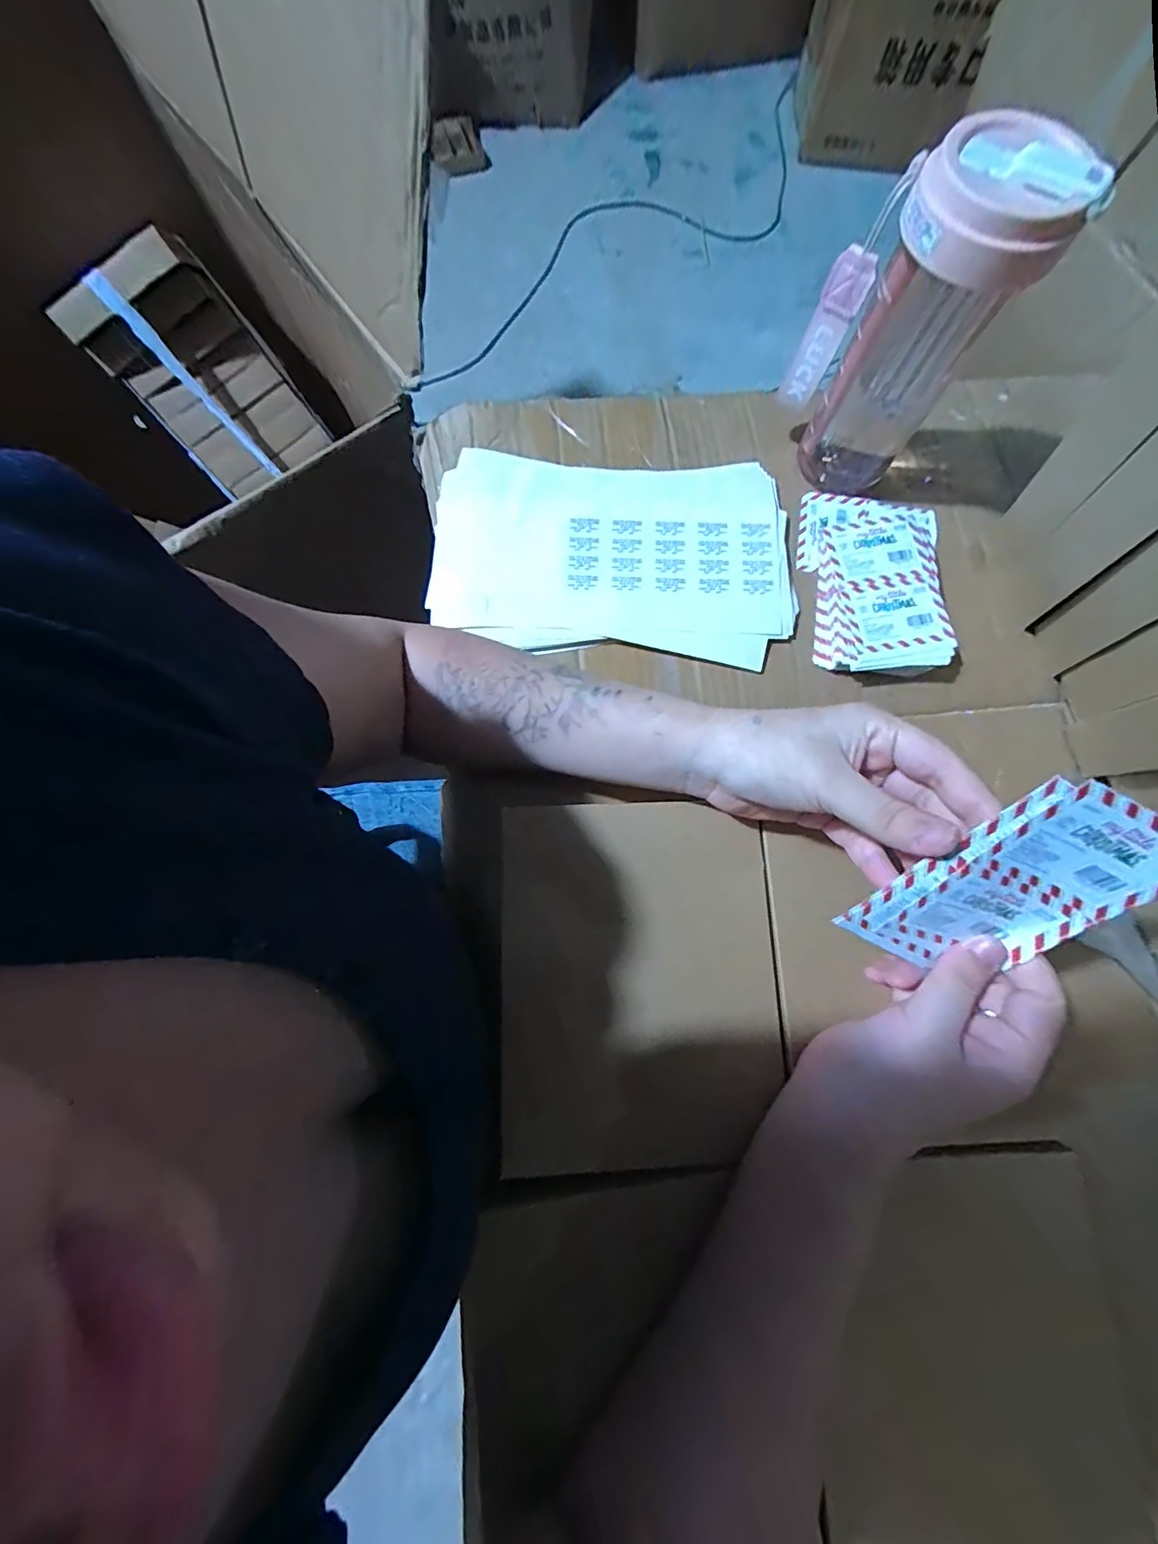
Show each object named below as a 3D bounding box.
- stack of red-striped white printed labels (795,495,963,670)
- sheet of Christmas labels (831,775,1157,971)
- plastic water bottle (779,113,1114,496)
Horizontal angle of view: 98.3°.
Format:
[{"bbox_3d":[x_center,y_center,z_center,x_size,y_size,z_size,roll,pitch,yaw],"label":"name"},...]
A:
[{"bbox_3d":[0.223,-0.147,0.375,0.101,0.019,0.151,6,77,-1],"label":"stack of red-striped white printed labels"},{"bbox_3d":[0.190,0.054,0.222,0.082,0.116,0.008,30,36,-15],"label":"sheet of Christmas labels"},{"bbox_3d":[0.204,-0.281,0.327,0.077,0.171,0.087,-20,79,-6],"label":"plastic water bottle"}]

